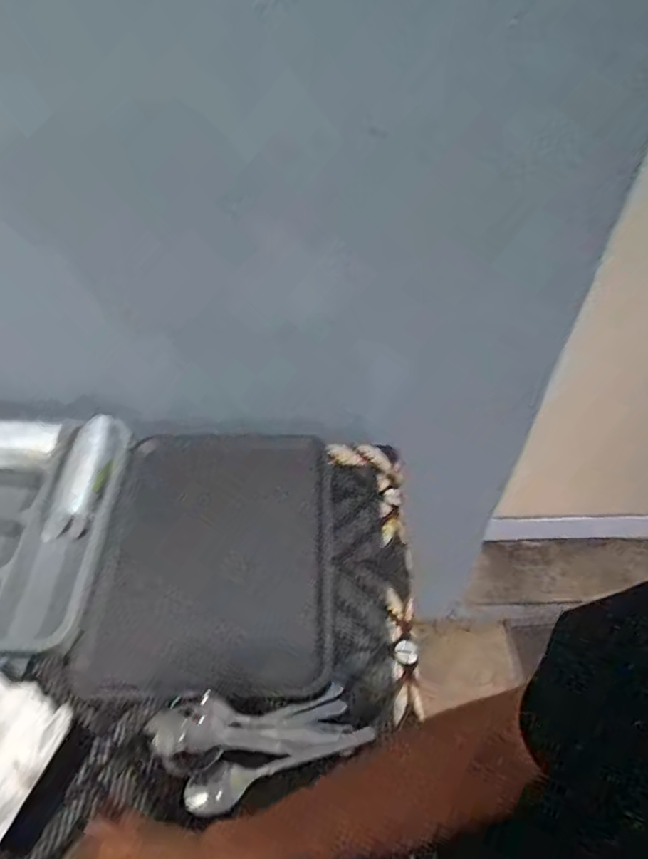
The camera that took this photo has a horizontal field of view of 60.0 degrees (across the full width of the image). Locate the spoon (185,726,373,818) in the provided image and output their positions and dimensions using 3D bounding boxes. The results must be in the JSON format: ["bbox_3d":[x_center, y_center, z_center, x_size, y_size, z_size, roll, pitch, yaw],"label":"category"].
[{"bbox_3d":[-0.041,0.314,0.540,0.183,0.015,0.042,-18,51,-17],"label":"spoon"}]

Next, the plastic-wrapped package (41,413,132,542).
[{"bbox_3d":[-0.301,0.055,0.709,0.058,0.040,0.165,6,48,4],"label":"plastic-wrapped package"}]

